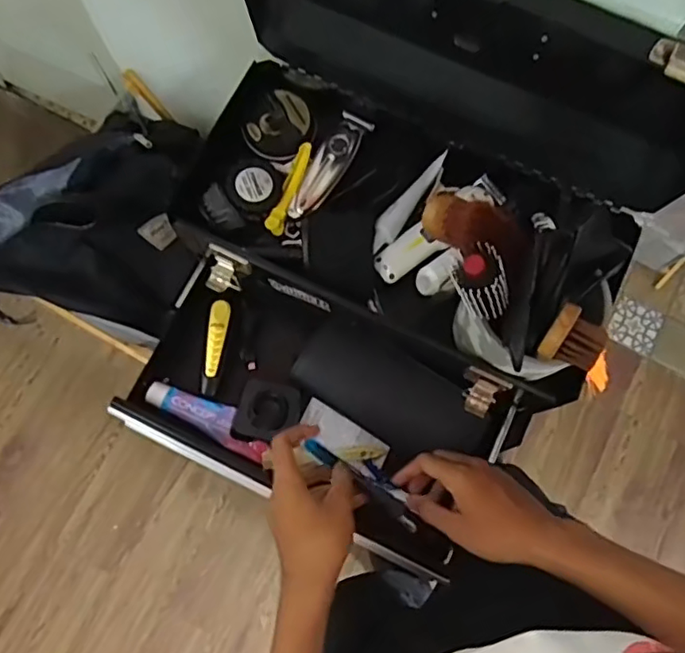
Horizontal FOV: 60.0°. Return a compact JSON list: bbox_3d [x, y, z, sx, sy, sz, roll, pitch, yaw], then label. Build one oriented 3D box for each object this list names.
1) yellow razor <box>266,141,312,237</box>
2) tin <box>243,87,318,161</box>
[{"bbox_3d":[-0.059,-0.155,0.665,0.018,0.023,0.104,20,78,4],"label":"yellow razor"},{"bbox_3d":[-0.073,-0.232,0.682,0.080,0.022,0.074,0,78,-1],"label":"tin"}]

